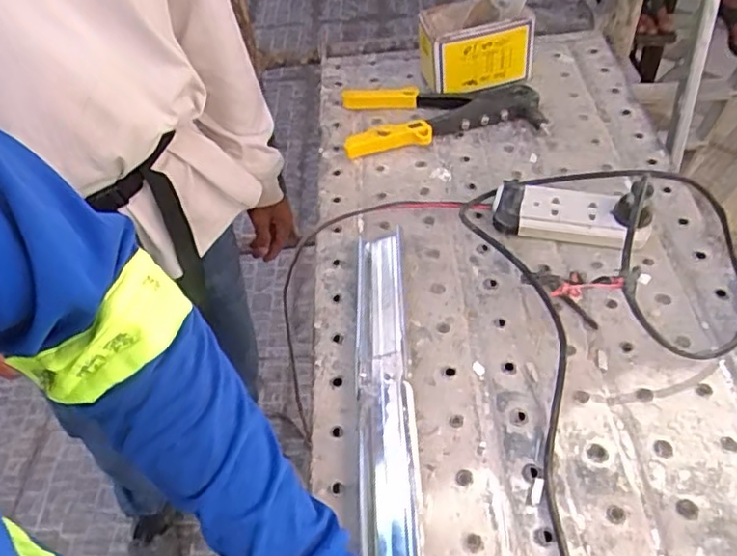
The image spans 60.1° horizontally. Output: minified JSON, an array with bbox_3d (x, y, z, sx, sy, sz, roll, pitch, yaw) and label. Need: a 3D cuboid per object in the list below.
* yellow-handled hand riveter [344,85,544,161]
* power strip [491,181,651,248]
[{"bbox_3d":[0.087,-0.217,0.814,0.239,0.034,0.131,-10,48,-2],"label":"yellow-handled hand riveter"},{"bbox_3d":[0.208,-0.063,0.666,0.151,0.032,0.056,8,50,14],"label":"power strip"}]

